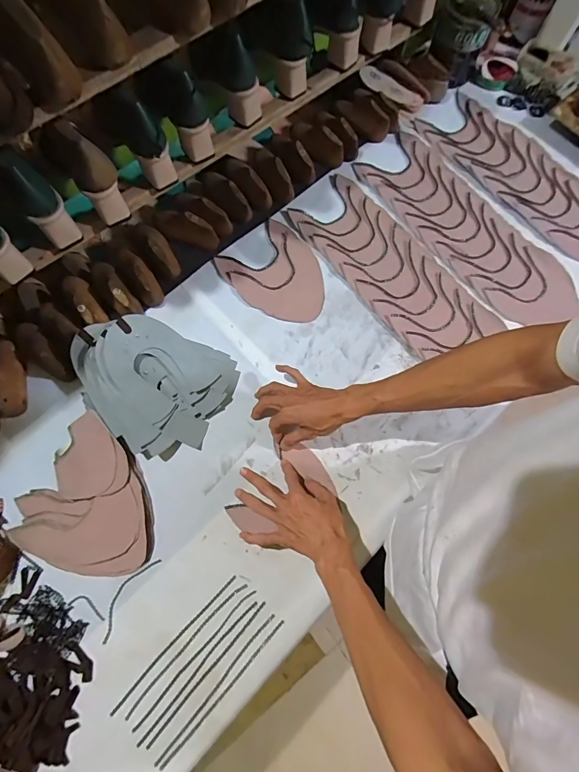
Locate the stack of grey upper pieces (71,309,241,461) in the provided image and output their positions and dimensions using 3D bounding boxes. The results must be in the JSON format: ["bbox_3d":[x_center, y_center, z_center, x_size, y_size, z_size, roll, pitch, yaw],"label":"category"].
[{"bbox_3d":[-0.231,-0.001,0.609,0.251,0.091,0.202,18,75,3],"label":"stack of grey upper pieces"}]

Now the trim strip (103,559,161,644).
[{"bbox_3d":[-0.246,0.316,0.565,0.029,0.004,0.132,32,76,7],"label":"trim strip"}]

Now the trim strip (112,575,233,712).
[{"bbox_3d":[-0.167,0.374,0.550,0.009,0.007,0.237,43,78,10],"label":"trim strip"}]

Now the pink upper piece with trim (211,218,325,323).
[{"bbox_3d":[-0.019,-0.213,0.722,0.167,0.006,0.204,-42,81,-10],"label":"pink upper piece with trim"}]

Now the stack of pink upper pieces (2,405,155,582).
[{"bbox_3d":[-0.300,0.183,0.585,0.208,0.032,0.206,30,76,7],"label":"stack of pink upper pieces"}]

